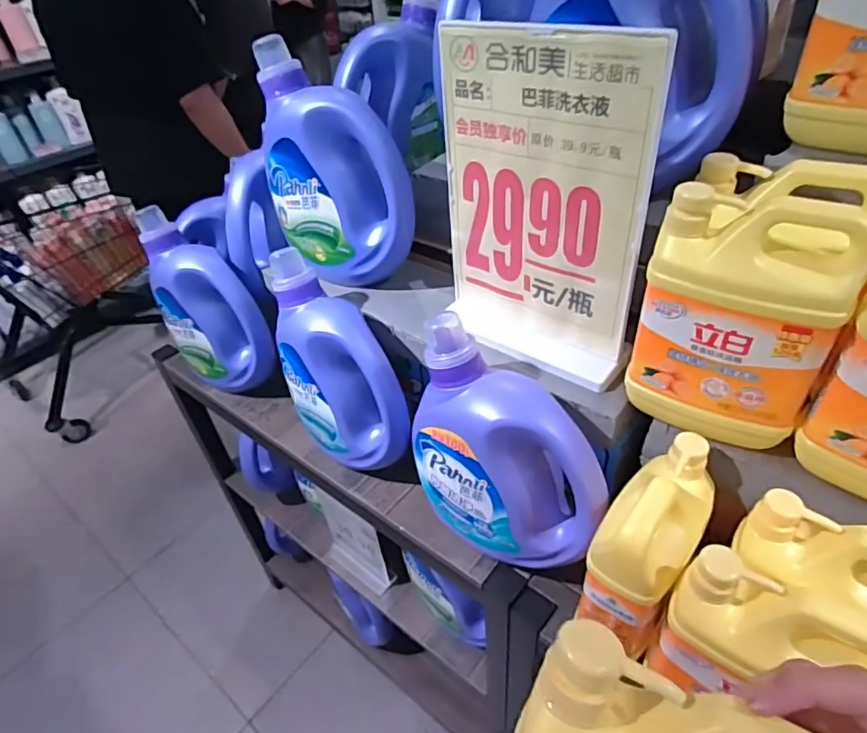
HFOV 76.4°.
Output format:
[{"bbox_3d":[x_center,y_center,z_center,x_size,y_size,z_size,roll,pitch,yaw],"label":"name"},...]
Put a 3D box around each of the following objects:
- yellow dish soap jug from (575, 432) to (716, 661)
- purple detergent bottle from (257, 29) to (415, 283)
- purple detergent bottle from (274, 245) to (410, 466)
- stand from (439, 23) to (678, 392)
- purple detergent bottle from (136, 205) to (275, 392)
[{"bbox_3d":[0.200,0.171,0.515,0.069,0.181,0.143,26,50,32],"label":"yellow dish soap jug"},{"bbox_3d":[-0.129,-0.238,0.704,0.216,0.249,0.083,27,50,32],"label":"purple detergent bottle"},{"bbox_3d":[-0.123,0.010,0.710,0.090,0.235,0.213,-32,47,-28],"label":"purple detergent bottle"},{"bbox_3d":[0.103,-0.137,0.559,0.219,0.357,0.062,26,49,32],"label":"stand"},{"bbox_3d":[-0.348,-0.086,0.860,0.203,0.245,0.087,18,46,25],"label":"purple detergent bottle"}]

